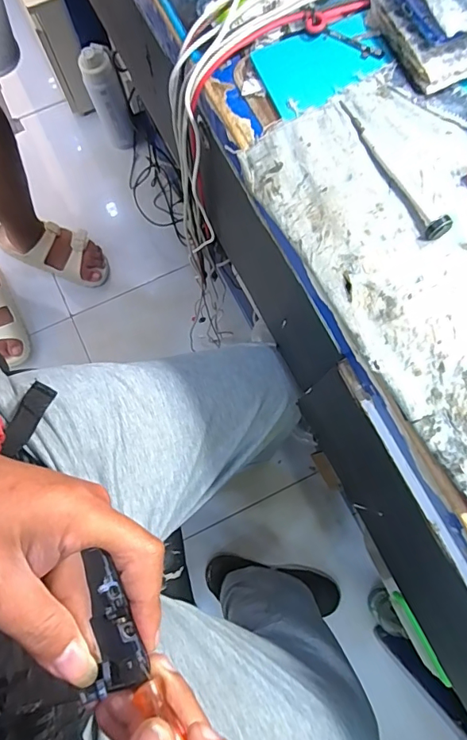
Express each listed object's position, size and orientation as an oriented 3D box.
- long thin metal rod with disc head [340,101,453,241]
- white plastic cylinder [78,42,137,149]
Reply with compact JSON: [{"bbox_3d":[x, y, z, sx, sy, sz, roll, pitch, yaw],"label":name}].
[{"bbox_3d":[0.108,-0.143,0.315,0.013,0.018,0.124,-29,79,-6],"label":"long thin metal rod with disc head"},{"bbox_3d":[-0.308,-0.657,1.144,0.073,0.284,0.073,-26,79,-6],"label":"white plastic cylinder"}]

